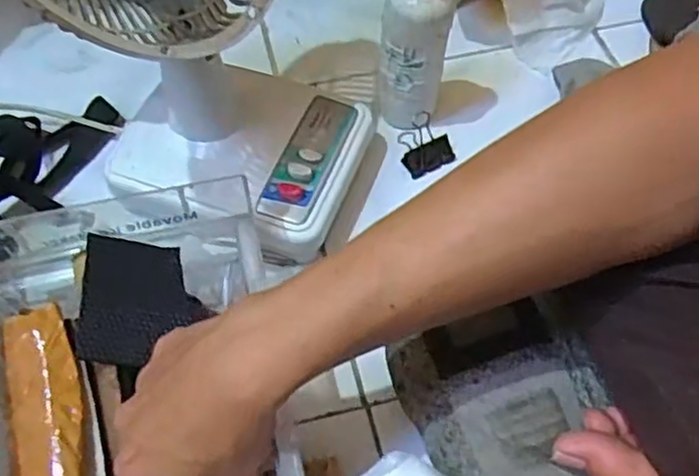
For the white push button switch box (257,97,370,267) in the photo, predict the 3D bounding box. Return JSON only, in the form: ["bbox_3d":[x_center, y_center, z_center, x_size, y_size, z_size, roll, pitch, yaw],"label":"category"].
[{"bbox_3d":[-0.024,-0.044,0.516,0.054,0.055,0.134,16,58,12],"label":"white push button switch box"}]

